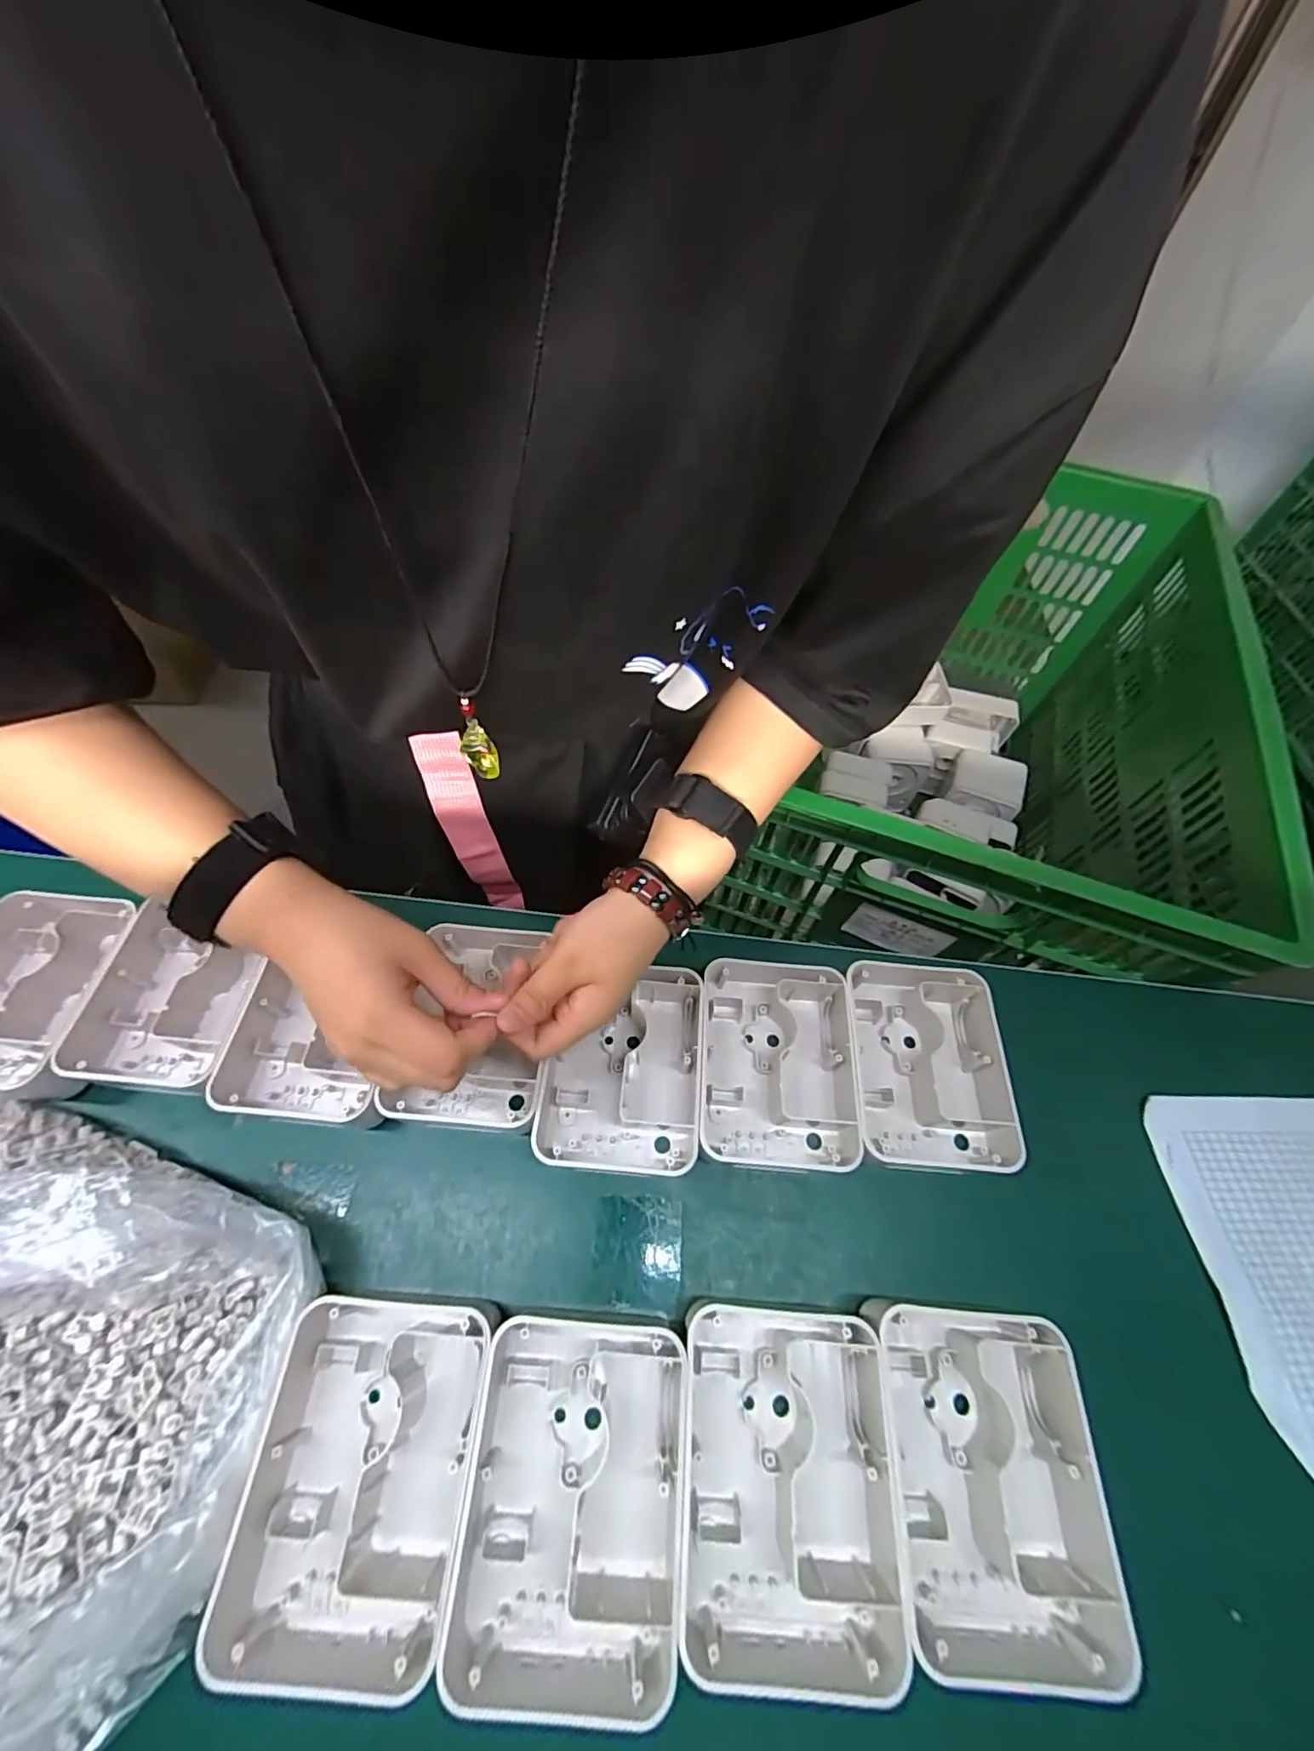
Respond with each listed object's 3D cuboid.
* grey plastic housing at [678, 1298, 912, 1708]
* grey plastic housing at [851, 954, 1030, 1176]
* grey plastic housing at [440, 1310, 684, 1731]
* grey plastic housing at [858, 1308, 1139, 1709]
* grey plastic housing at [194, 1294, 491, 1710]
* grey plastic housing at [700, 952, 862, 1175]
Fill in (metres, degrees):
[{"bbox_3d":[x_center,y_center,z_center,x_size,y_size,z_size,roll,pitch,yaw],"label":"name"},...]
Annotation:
[{"bbox_3d":[0.060,0.293,0.280,0.100,0.034,0.136,4,59,-1],"label":"grey plastic housing"},{"bbox_3d":[0.176,0.124,0.393,0.100,0.042,0.134,3,59,-2],"label":"grey plastic housing"},{"bbox_3d":[-0.038,0.295,0.274,0.098,0.034,0.134,5,59,0],"label":"grey plastic housing"},{"bbox_3d":[0.158,0.295,0.288,0.098,0.043,0.131,4,59,-1],"label":"grey plastic housing"},{"bbox_3d":[-0.137,0.284,0.275,0.098,0.035,0.133,6,59,0],"label":"grey plastic housing"},{"bbox_3d":[0.080,0.123,0.393,0.102,0.043,0.133,5,59,-1],"label":"grey plastic housing"}]

